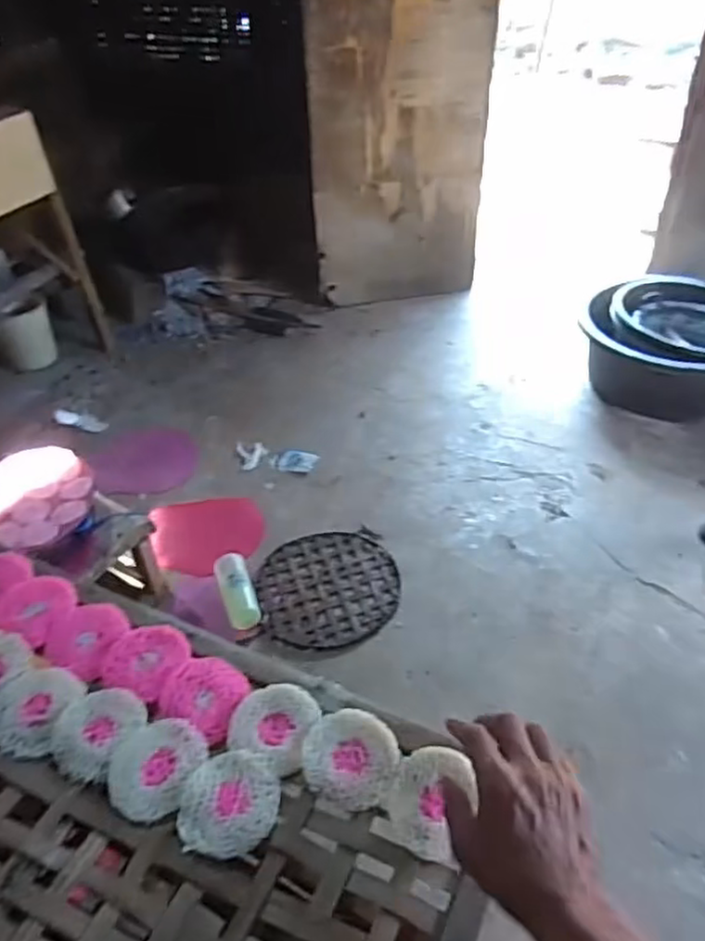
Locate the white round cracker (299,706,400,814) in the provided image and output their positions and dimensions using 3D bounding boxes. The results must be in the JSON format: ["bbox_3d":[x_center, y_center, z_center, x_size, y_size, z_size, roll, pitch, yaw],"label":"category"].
[{"bbox_3d":[-0.002,0.239,0.570,0.076,0.013,0.076,4,58,0],"label":"white round cracker"}]

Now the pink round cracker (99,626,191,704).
[{"bbox_3d":[-0.193,0.172,0.638,0.067,0.005,0.071,-1,41,1],"label":"pink round cracker"}]

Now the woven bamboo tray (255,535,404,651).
[{"bbox_3d":[-0.065,0.306,1.883,0.373,0.029,0.392,3,41,4],"label":"woven bamboo tray"}]

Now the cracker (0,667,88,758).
[{"bbox_3d":[-0.282,0.209,0.605,0.075,0.009,0.075,-1,41,1],"label":"cracker"}]

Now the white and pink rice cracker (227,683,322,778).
[{"bbox_3d":[-0.064,0.214,0.587,0.071,0.018,0.068,19,45,22],"label":"white and pink rice cracker"}]

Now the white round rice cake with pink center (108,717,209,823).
[{"bbox_3d":[-0.162,0.242,0.565,0.067,0.006,0.081,15,44,18],"label":"white round rice cake with pink center"}]

